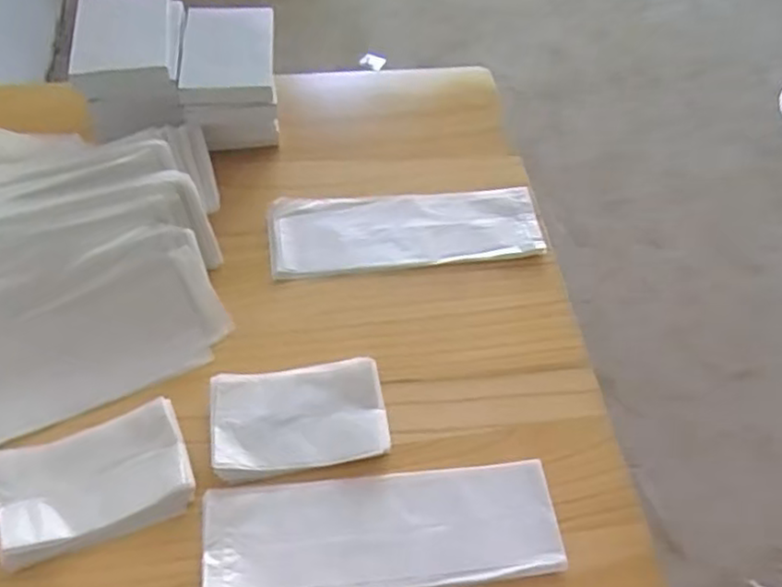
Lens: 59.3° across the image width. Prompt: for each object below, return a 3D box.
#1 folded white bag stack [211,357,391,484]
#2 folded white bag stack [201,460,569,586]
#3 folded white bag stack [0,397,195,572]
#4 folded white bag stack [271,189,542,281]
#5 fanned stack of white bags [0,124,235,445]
[{"bbox_3d":[-0.069,0.093,0.518,0.128,0.017,0.080,-4,55,-6],"label":"folded white bag stack"},{"bbox_3d":[-0.005,0.168,0.487,0.246,0.011,0.083,-6,55,-7],"label":"folded white bag stack"},{"bbox_3d":[-0.209,0.131,0.483,0.124,0.016,0.077,-19,58,-15],"label":"folded white bag stack"},{"bbox_3d":[0.017,-0.061,0.647,0.253,0.010,0.084,-5,55,-6],"label":"folded white bag stack"},{"bbox_3d":[-0.296,-0.046,0.578,0.301,0.066,0.298,-23,59,-18],"label":"fanned stack of white bags"}]

